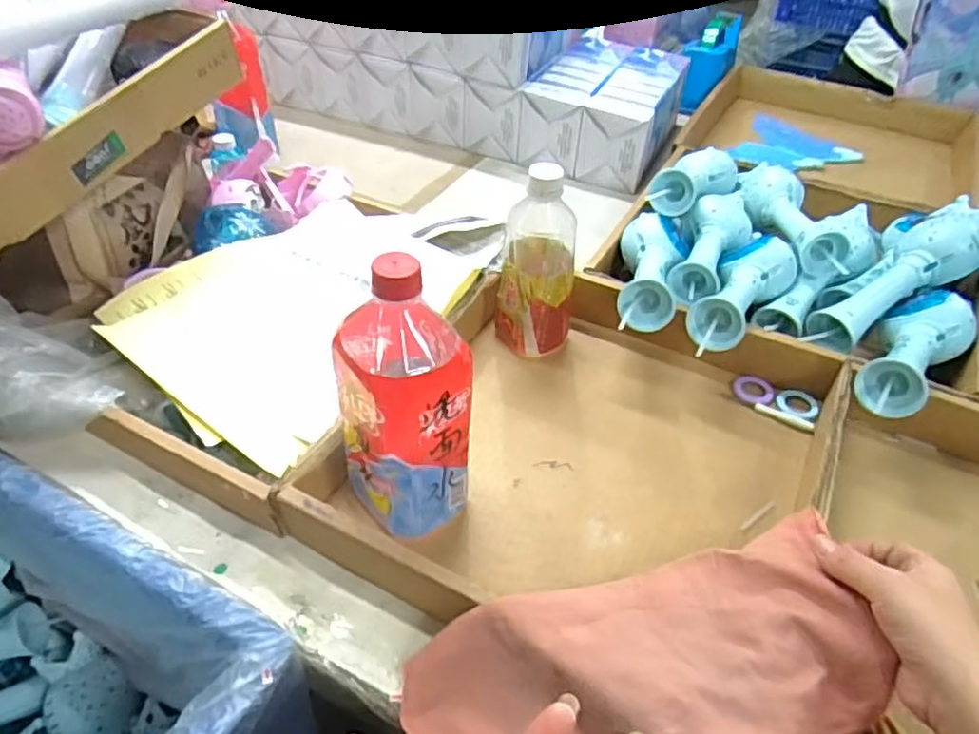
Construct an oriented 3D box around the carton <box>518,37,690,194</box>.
[{"bbox_3d":[0.172,-0.383,0.984,0.181,0.108,0.237,18,46,17],"label":"carton"}]

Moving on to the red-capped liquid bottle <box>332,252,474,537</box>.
[{"bbox_3d":[-0.060,0.031,0.459,0.076,0.224,0.073,-30,52,-29],"label":"red-capped liquid bottle"}]

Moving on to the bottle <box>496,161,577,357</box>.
[{"bbox_3d":[0.046,-0.101,0.632,0.071,0.185,0.081,3,44,1],"label":"bottle"}]

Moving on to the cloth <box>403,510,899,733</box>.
[{"bbox_3d":[0.090,0.179,0.409,0.285,0.059,0.138,-10,44,-1],"label":"cloth"}]

